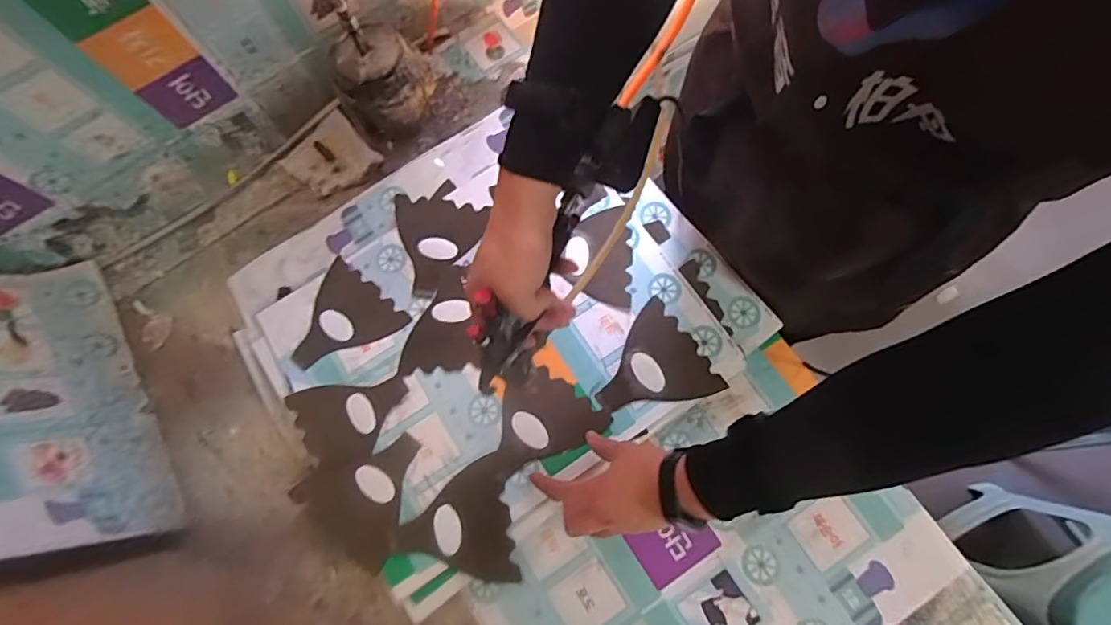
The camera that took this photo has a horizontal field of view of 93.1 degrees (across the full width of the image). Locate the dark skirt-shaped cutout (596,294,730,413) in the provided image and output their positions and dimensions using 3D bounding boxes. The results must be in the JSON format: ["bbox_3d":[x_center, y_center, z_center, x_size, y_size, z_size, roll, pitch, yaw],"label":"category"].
[{"bbox_3d":[0.107,0.066,0.612,0.130,0.004,0.125,-32,75,-7],"label":"dark skirt-shaped cutout"}]

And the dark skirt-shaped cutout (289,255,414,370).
[{"bbox_3d":[-0.262,0.013,0.632,0.118,0.004,0.125,40,79,12],"label":"dark skirt-shaped cutout"}]

